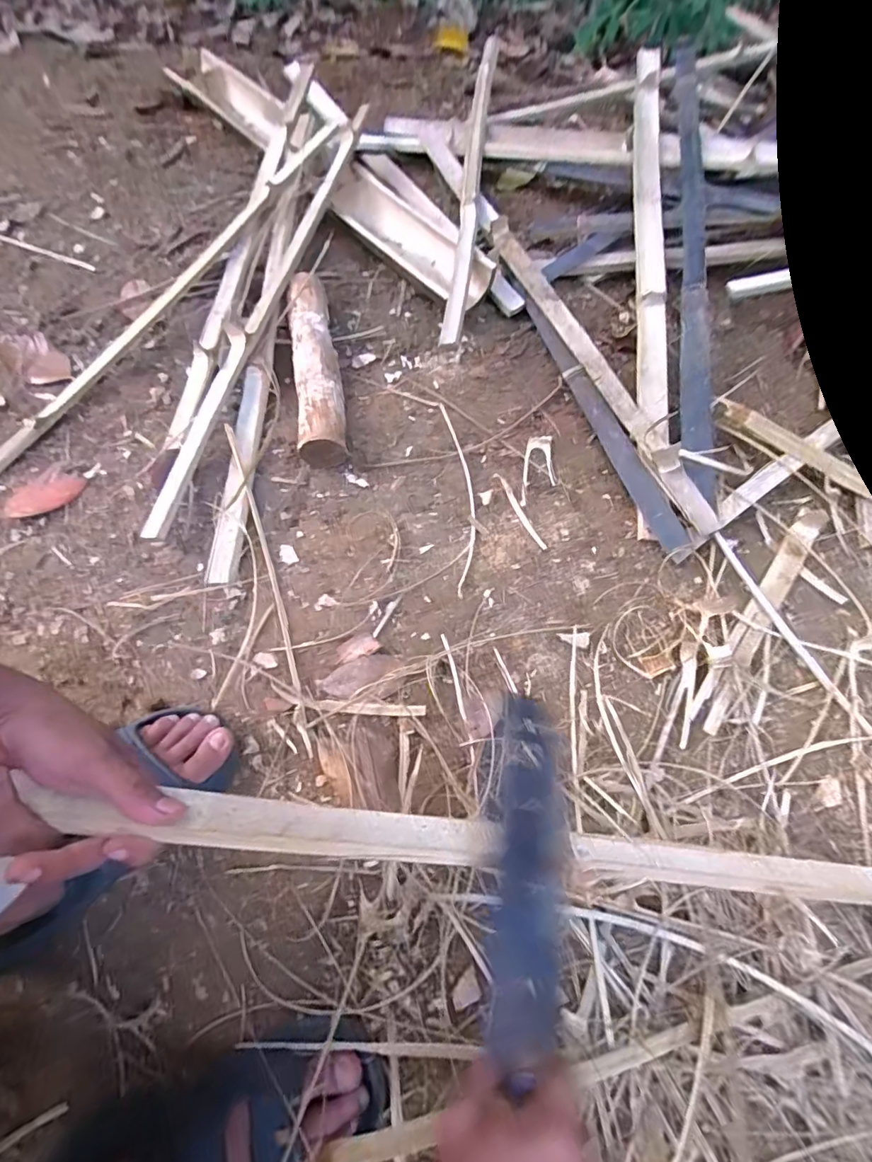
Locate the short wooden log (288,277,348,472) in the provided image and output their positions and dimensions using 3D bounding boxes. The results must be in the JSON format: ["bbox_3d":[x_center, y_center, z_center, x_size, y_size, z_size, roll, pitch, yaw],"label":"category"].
[{"bbox_3d":[-0.169,-0.305,0.708,0.062,0.062,0.313,-8,67,-4],"label":"short wooden log"}]

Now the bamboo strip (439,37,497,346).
[{"bbox_3d":[0.061,-0.680,0.822,0.030,0.029,0.787,6,67,2],"label":"bamboo strip"}]

